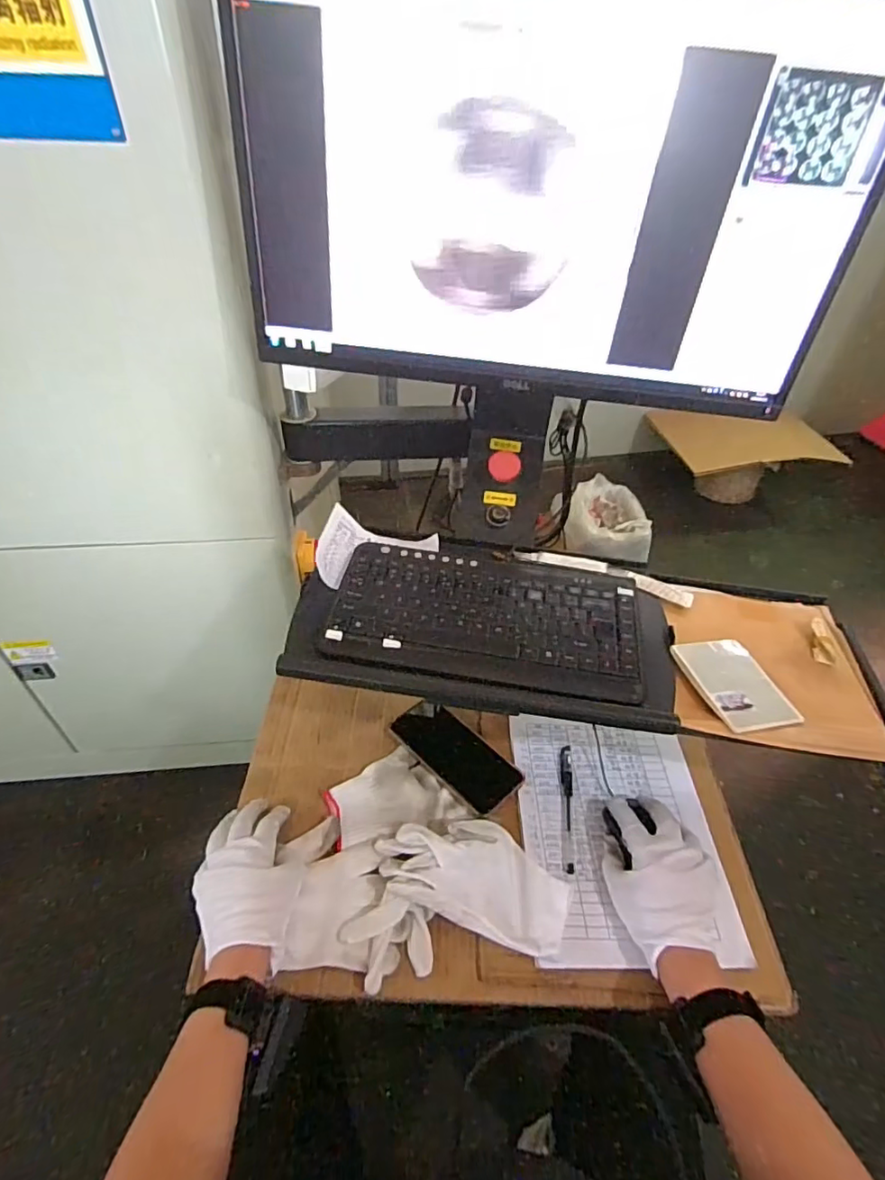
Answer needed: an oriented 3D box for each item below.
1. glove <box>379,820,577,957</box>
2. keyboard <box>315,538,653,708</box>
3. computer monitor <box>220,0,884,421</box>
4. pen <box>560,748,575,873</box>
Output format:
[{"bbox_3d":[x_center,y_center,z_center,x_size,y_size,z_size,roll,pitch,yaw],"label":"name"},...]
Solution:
[{"bbox_3d":[0.032,0.285,0.573,0.189,0.030,0.097,15,45,11],"label":"glove"},{"bbox_3d":[0.046,0.026,0.595,0.312,0.030,0.160,7,44,4],"label":"keyboard"},{"bbox_3d":[0.092,-0.348,0.510,0.552,0.312,0.056,6,44,2],"label":"computer monitor"},{"bbox_3d":[0.144,0.246,0.646,0.014,0.007,0.147,7,44,3],"label":"pen"}]

